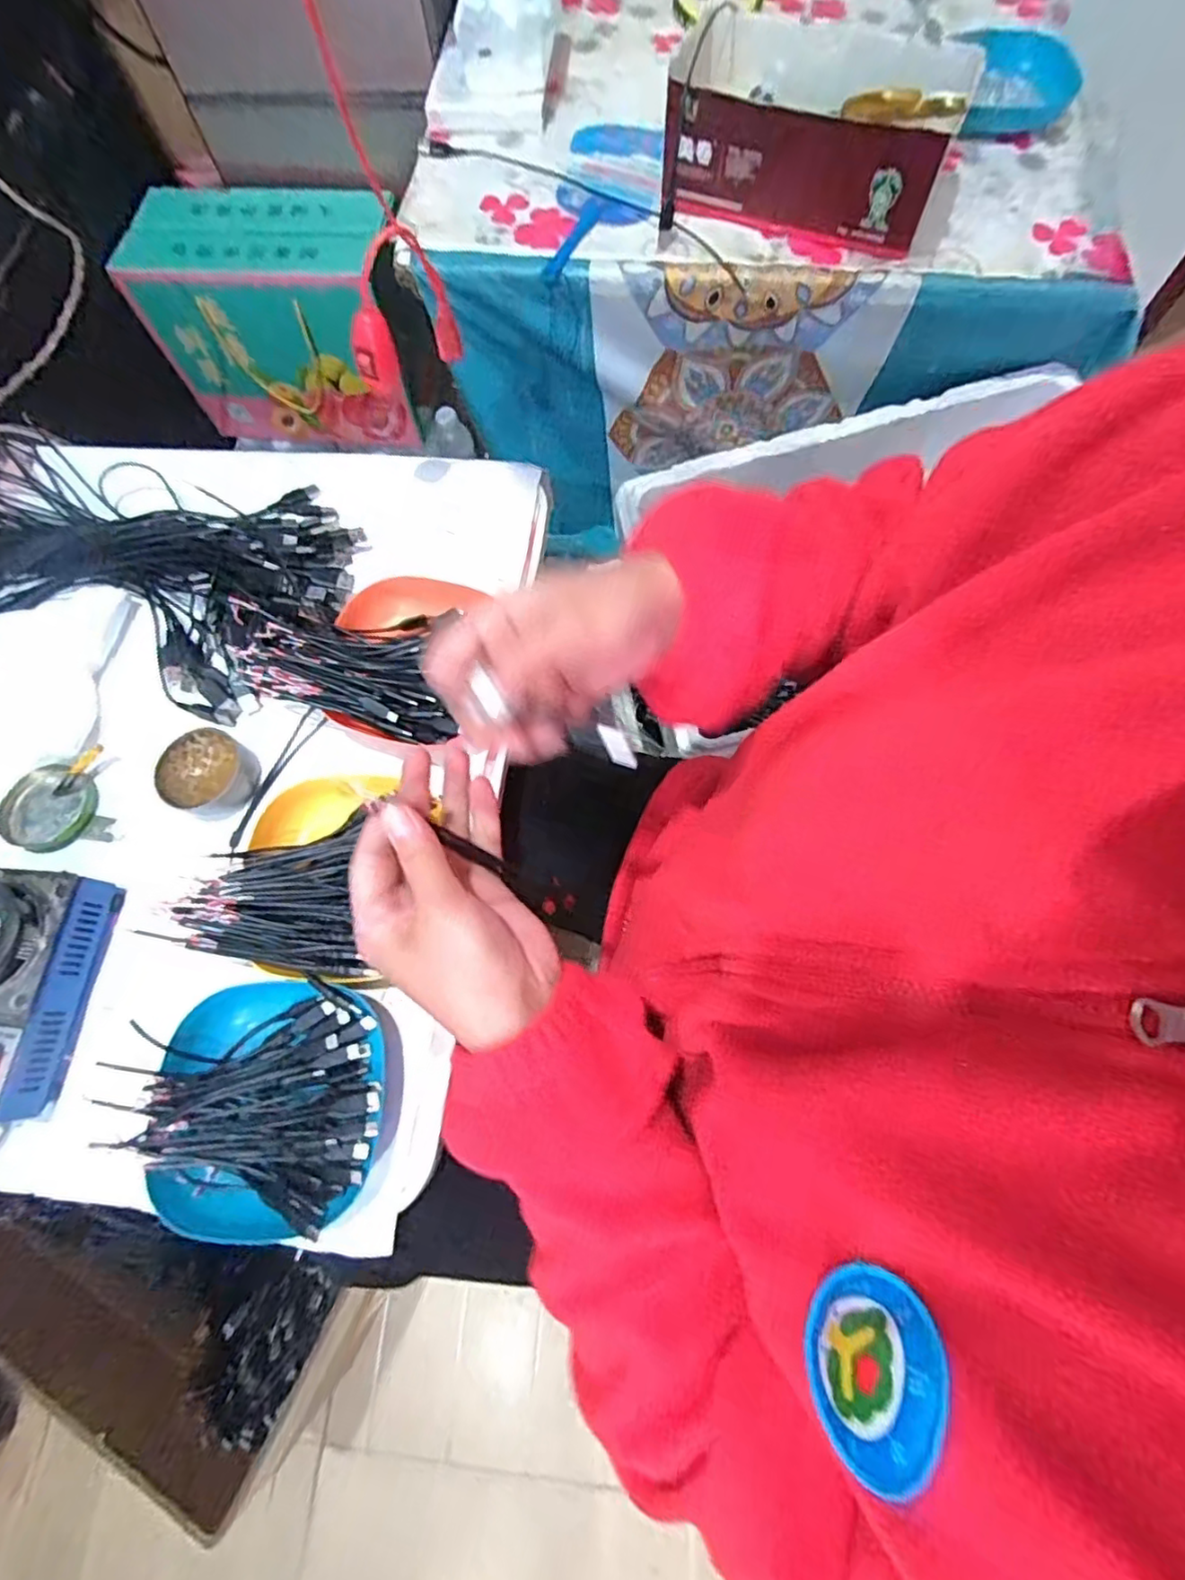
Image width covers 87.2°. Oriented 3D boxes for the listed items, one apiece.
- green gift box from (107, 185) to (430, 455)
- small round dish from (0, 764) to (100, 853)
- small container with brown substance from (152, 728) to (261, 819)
[{"bbox_3d":[-0.416,-0.648,0.862,0.303,0.246,0.178,3,71,3],"label":"green gift box"},{"bbox_3d":[-0.412,0.013,0.472,0.063,0.011,0.065,14,72,6],"label":"small round dish"},{"bbox_3d":[-0.286,-0.012,0.463,0.057,0.025,0.061,-1,71,2],"label":"small container with brown substance"}]

